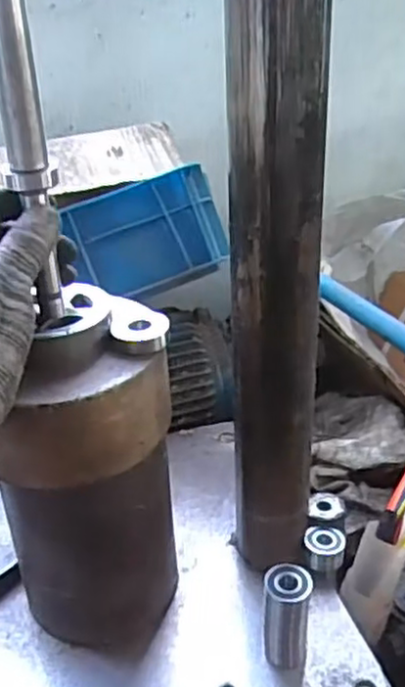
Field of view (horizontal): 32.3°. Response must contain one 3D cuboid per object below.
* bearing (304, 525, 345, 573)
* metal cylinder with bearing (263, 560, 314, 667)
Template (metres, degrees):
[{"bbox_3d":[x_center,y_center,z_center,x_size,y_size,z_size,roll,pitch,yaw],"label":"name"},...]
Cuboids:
[{"bbox_3d":[0.109,0.181,0.620,0.034,0.024,0.035,2,31,7],"label":"bearing"},{"bbox_3d":[0.064,0.208,0.531,0.033,0.077,0.030,0,31,5],"label":"metal cylinder with bearing"}]

